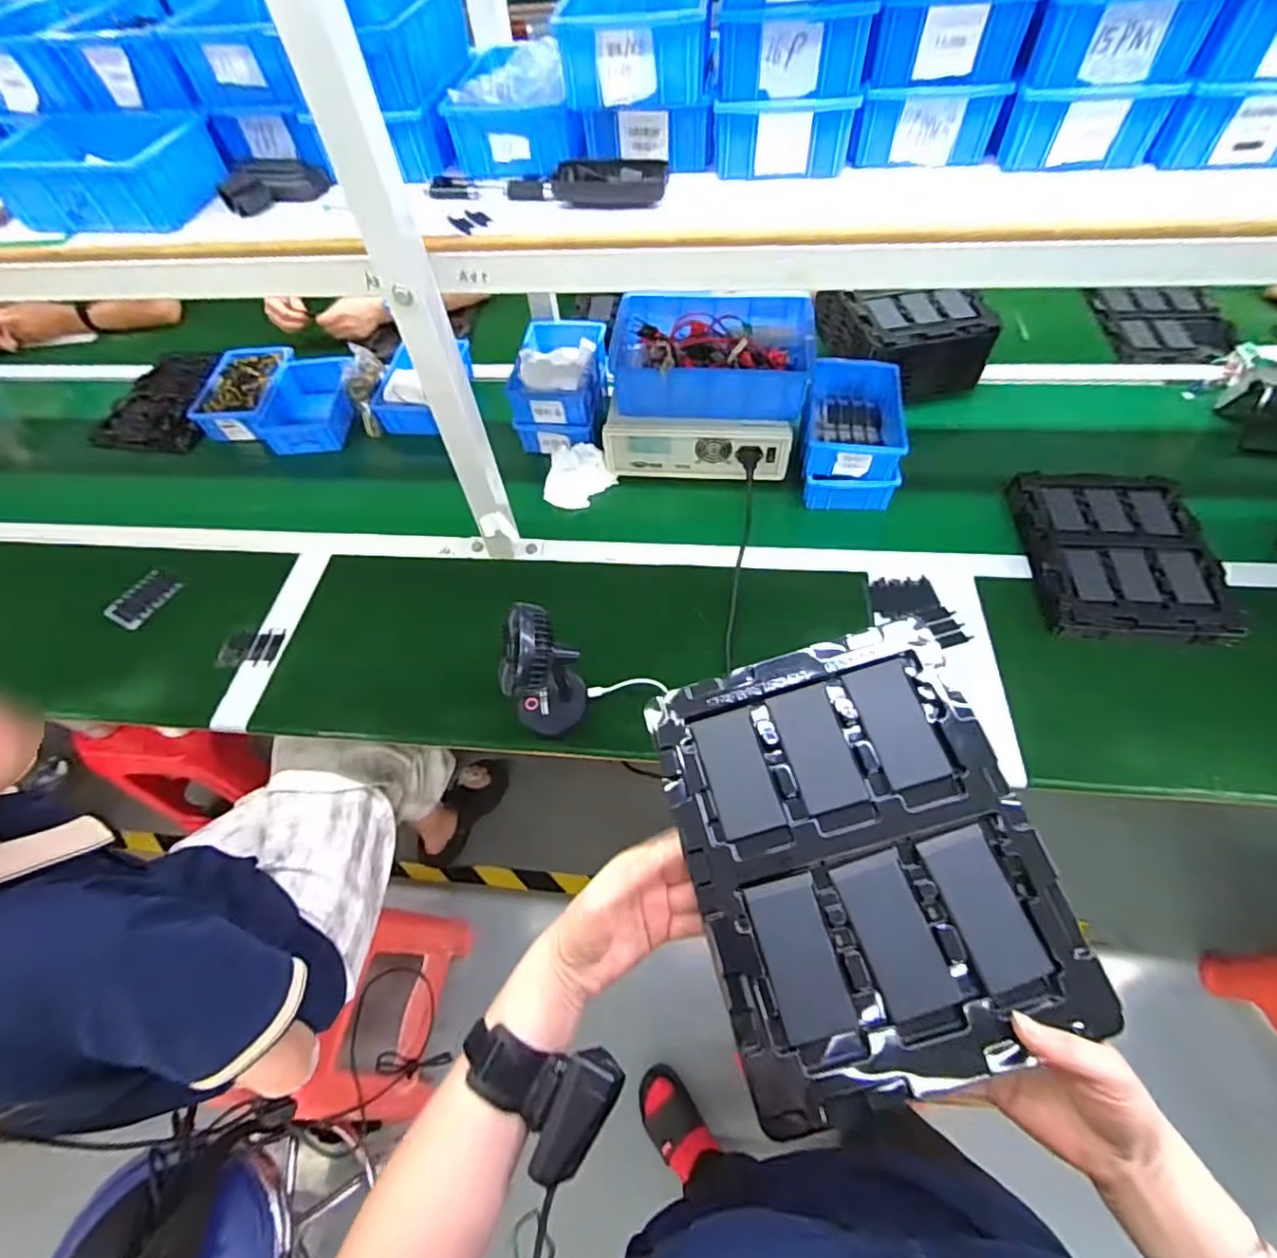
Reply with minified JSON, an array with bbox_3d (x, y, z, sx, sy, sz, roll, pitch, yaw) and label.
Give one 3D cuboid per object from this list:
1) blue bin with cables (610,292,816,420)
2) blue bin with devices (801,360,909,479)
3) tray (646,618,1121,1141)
[{"bbox_3d":[0.117,-0.445,0.981,0.320,0.084,0.240,-3,57,2],"label":"blue bin with cables"},{"bbox_3d":[0.339,-0.327,0.955,0.142,0.070,0.207,9,59,10],"label":"blue bin with devices"},{"bbox_3d":[0.143,0.139,0.406,0.216,0.043,0.268,-13,58,-4],"label":"tray"}]

